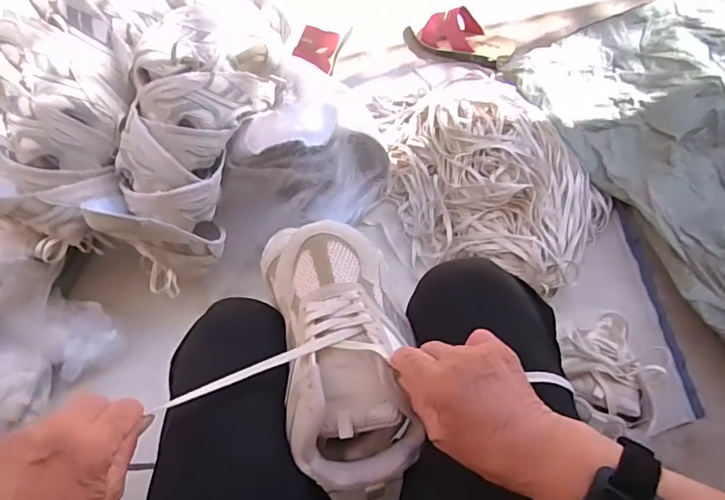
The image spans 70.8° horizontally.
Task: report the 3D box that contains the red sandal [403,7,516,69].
[{"bbox_3d":[0.201,-0.452,1.086,0.243,0.068,0.081,21,71,9],"label":"red sandal"}]

